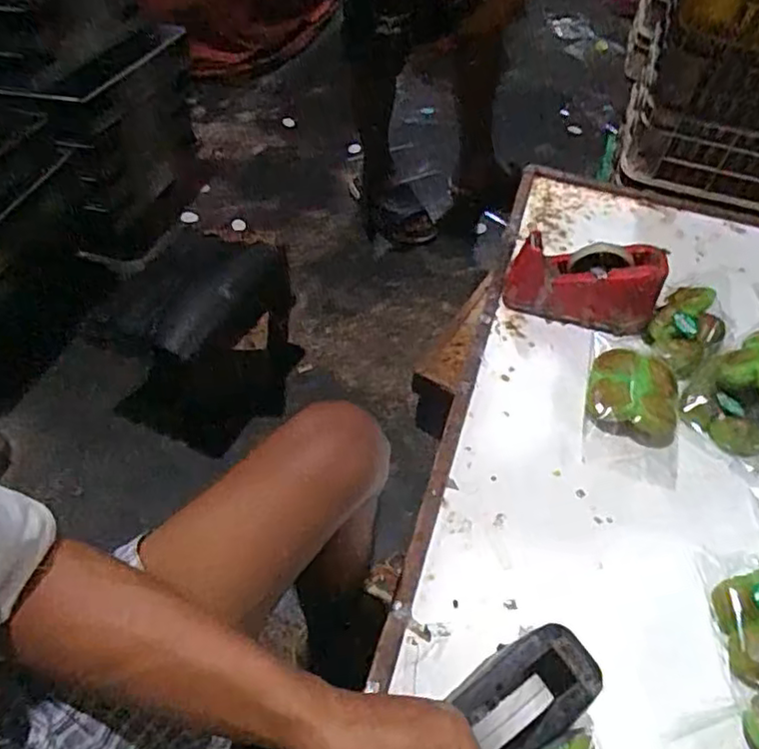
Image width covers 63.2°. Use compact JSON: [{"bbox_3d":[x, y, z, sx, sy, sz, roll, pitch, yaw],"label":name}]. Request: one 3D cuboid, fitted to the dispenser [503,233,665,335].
[{"bbox_3d":[0.283,-0.130,0.858,0.199,0.095,0.073,10,52,3],"label":"dispenser"}]

